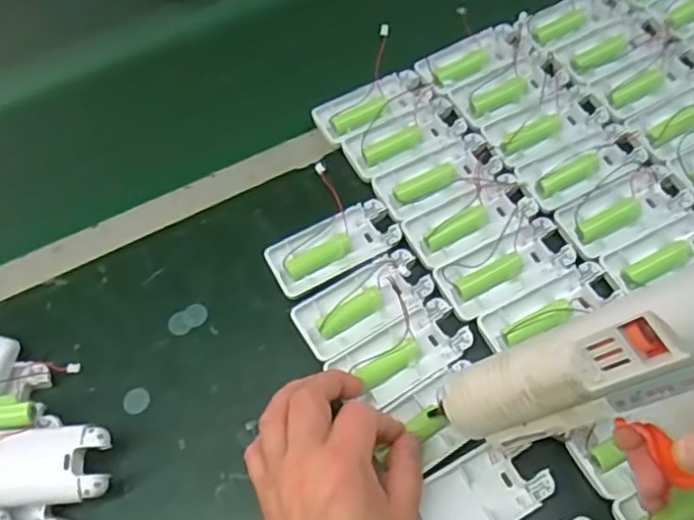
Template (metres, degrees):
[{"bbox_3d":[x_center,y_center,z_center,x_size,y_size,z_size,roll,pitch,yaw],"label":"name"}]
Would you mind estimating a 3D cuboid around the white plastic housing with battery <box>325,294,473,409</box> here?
[{"bbox_3d":[0.038,0.061,0.434,0.084,0.015,0.044,-30,64,-12],"label":"white plastic housing with battery"}]

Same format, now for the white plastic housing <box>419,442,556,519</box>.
[{"bbox_3d":[0.073,0.142,0.390,0.088,0.014,0.046,-28,63,-11],"label":"white plastic housing"}]

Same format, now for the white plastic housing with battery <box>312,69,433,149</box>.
[{"bbox_3d":[0.023,-0.127,0.542,0.096,0.013,0.045,-27,63,-11],"label":"white plastic housing with battery"}]

